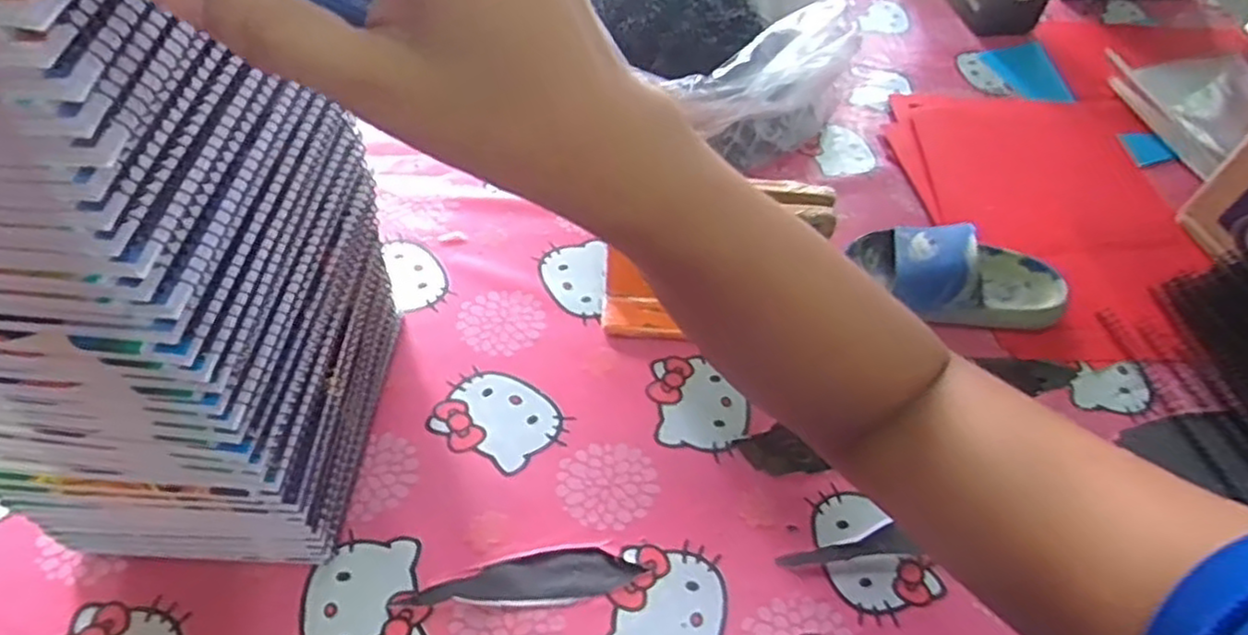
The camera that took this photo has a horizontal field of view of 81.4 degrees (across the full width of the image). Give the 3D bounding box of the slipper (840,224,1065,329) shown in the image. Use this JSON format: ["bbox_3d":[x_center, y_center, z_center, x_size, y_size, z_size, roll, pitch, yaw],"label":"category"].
[{"bbox_3d":[0.272,-0.039,0.582,0.170,0.056,0.082,8,53,2],"label":"slipper"}]

